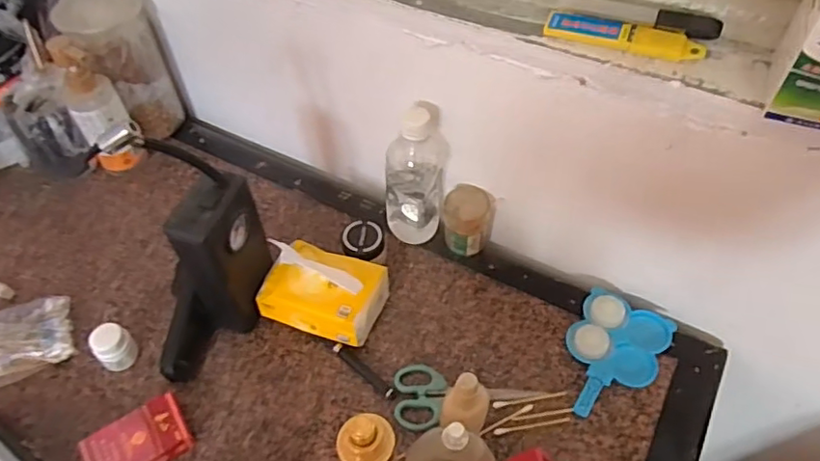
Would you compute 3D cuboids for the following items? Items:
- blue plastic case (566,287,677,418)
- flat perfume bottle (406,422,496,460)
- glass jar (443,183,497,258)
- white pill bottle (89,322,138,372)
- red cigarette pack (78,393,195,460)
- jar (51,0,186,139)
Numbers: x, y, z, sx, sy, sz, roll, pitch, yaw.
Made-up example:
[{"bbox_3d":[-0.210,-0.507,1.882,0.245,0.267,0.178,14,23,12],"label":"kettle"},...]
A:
[{"bbox_3d":[0.207,0.129,0.619,0.092,0.021,0.139,27,57,20],"label":"blue plastic case"},{"bbox_3d":[0.036,0.197,0.512,0.076,0.119,0.030,12,53,12],"label":"flat perfume bottle"},{"bbox_3d":[0.067,-0.011,0.704,0.053,0.078,0.054,0,52,0],"label":"glass jar"},{"bbox_3d":[-0.310,0.122,0.628,0.034,0.045,0.037,0,52,0],"label":"white pill bottle"},{"bbox_3d":[-0.261,0.206,0.574,0.093,0.027,0.061,-27,57,-19],"label":"red cigarette pack"},{"bbox_3d":[-0.392,-0.220,0.804,0.113,0.176,0.105,0,52,0],"label":"jar"}]

